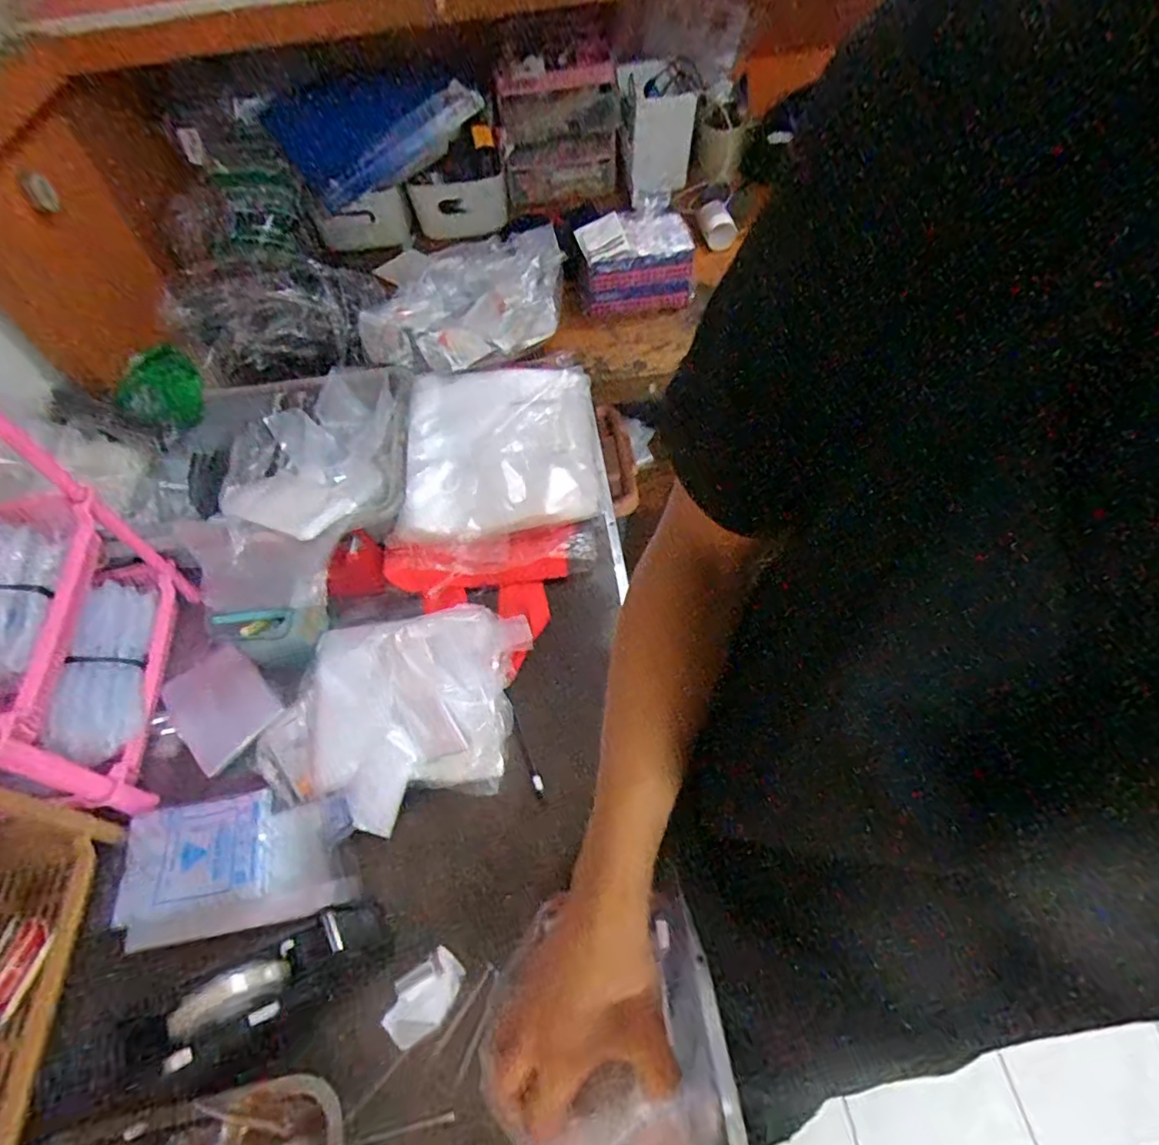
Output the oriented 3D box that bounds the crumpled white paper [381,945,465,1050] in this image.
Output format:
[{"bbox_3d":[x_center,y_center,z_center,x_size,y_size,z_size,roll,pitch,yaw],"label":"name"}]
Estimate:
[{"bbox_3d":[-0.142,0.384,0.551,0.078,0.015,0.051,-38,89,-10],"label":"crumpled white paper"}]

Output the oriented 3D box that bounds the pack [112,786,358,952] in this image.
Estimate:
[{"bbox_3d":[-0.347,0.290,0.623,0.225,0.023,0.125,-12,57,-4],"label":"pack"}]

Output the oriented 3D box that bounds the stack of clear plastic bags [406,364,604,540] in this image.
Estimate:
[{"bbox_3d":[-0.111,-0.180,0.884,0.270,0.042,0.326,-5,57,1],"label":"stack of clear plastic bags"}]

